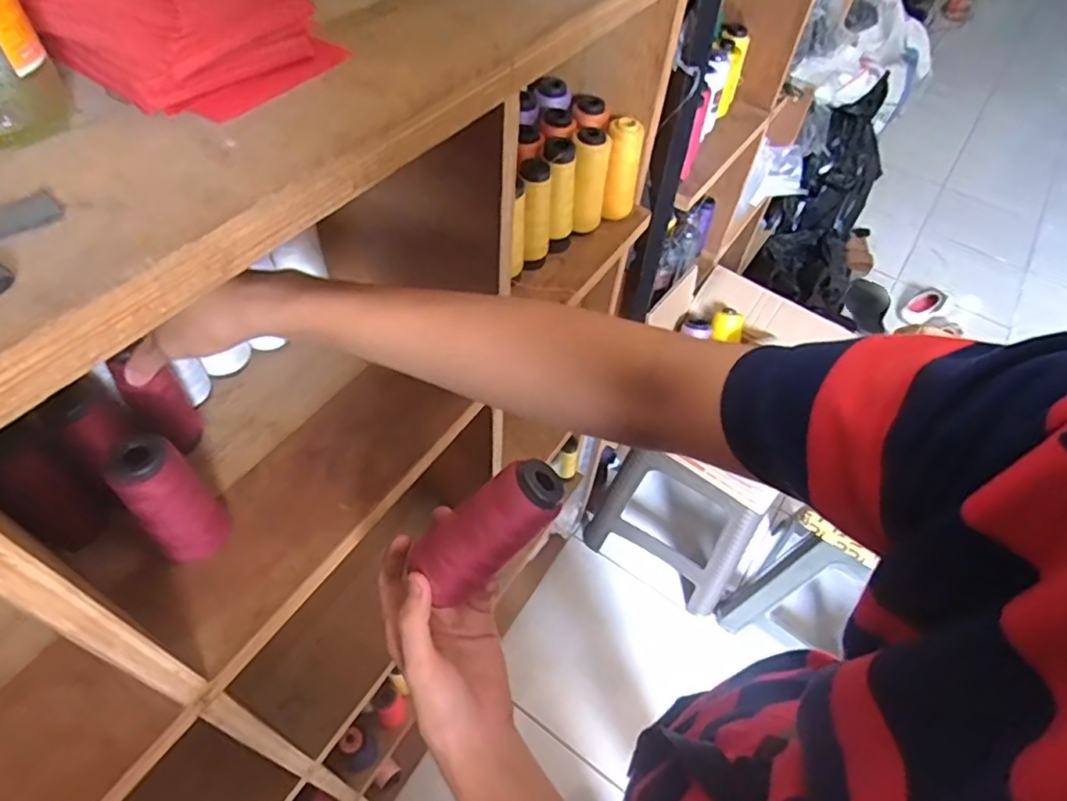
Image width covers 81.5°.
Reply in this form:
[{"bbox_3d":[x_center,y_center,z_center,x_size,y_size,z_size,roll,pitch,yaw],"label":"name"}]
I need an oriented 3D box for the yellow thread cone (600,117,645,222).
[{"bbox_3d":[0.100,-0.259,0.700,0.044,0.108,0.043,11,52,3],"label":"yellow thread cone"}]

